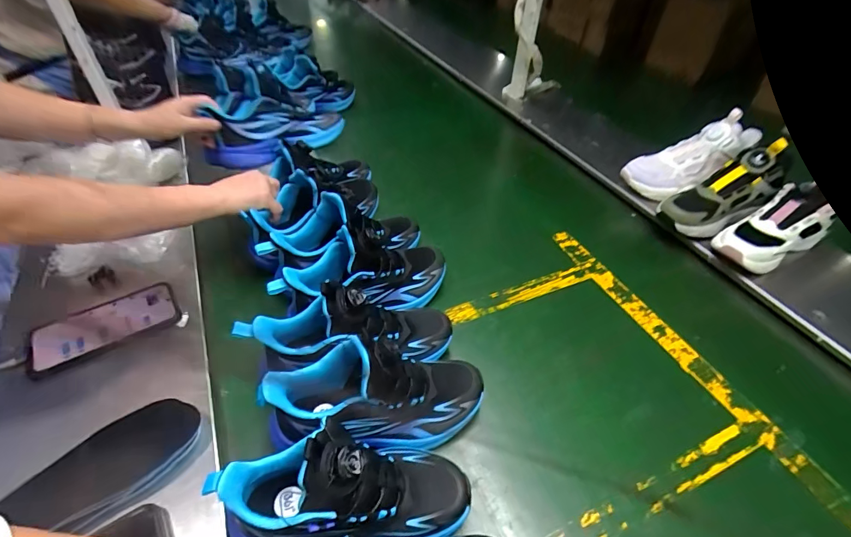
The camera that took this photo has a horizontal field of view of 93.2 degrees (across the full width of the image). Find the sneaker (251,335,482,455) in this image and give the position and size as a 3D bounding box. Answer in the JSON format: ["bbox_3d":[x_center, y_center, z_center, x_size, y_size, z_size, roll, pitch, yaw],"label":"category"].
[{"bbox_3d":[-0.042,0.126,0.417,0.238,0.116,0.098,9,44,-16],"label":"sneaker"}]

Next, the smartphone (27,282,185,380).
[{"bbox_3d":[-0.411,0.071,0.517,0.161,0.012,0.083,-26,51,-24],"label":"smartphone"}]

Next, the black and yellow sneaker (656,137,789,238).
[{"bbox_3d":[0.538,-0.140,0.726,0.221,0.083,0.087,-31,52,0],"label":"black and yellow sneaker"}]

